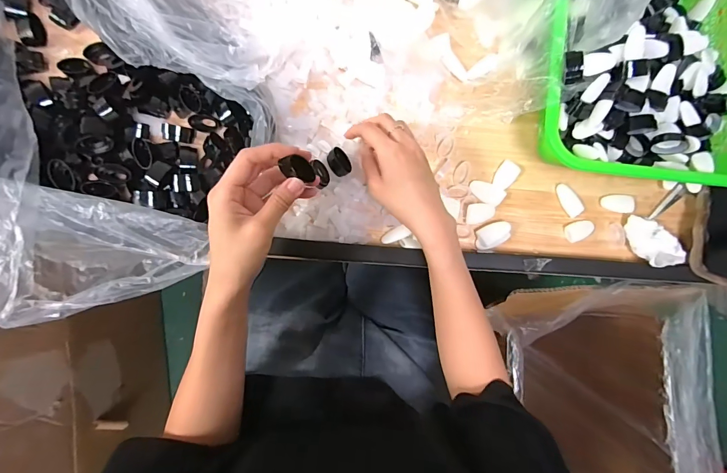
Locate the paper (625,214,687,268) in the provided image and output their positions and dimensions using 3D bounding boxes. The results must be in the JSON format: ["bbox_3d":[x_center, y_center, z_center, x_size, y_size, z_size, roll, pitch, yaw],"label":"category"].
[{"bbox_3d":[0.387,0.004,0.478,0.051,0.030,0.074,-23,87,-9],"label":"paper"}]

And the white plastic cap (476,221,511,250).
[{"bbox_3d":[0.165,-0.002,0.458,0.046,0.014,0.028,-17,87,-9],"label":"white plastic cap"}]

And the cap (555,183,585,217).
[{"bbox_3d":[0.276,-0.049,0.486,0.020,0.009,0.046,-30,89,-9],"label":"cap"}]

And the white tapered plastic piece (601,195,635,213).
[{"bbox_3d":[0.351,-0.046,0.497,0.047,0.007,0.026,5,83,-7],"label":"white tapered plastic piece"}]

